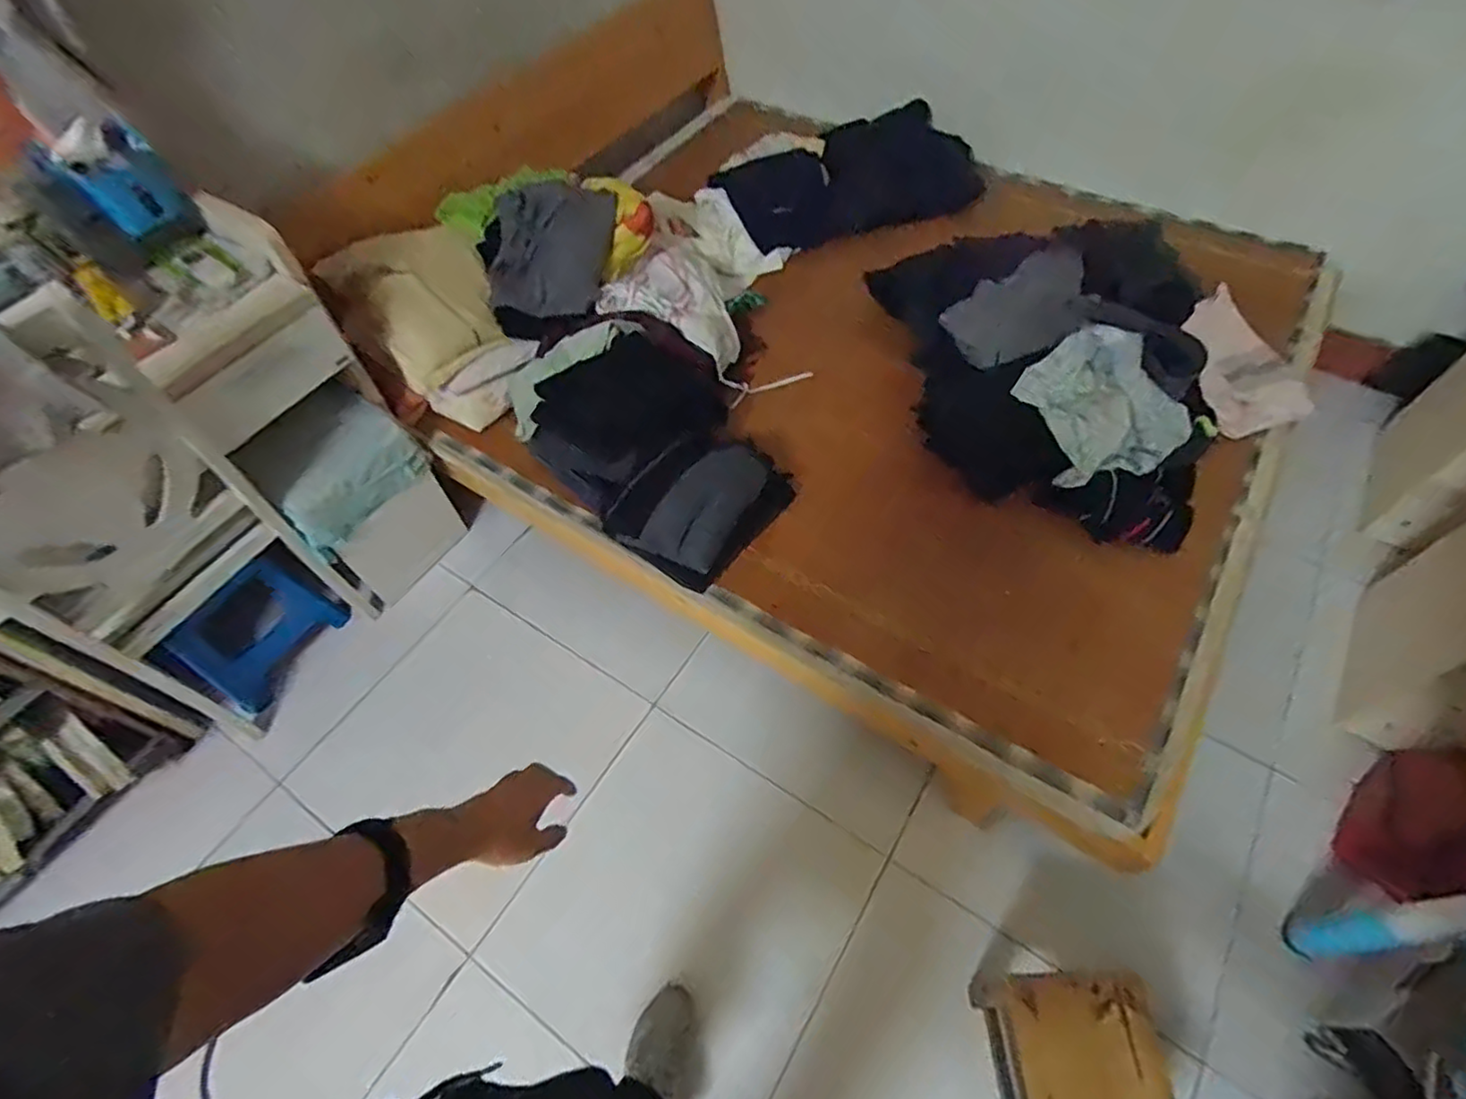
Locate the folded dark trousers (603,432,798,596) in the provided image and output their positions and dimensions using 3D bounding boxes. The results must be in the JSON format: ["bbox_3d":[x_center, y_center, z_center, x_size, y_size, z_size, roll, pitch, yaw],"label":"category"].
[{"bbox_3d":[-0.063,-0.097,1.416,0.245,0.137,0.341,34,64,22],"label":"folded dark trousers"}]

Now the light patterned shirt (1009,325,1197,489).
[{"bbox_3d":[0.784,-0.305,1.411,0.281,0.196,0.268,-1,56,1],"label":"light patterned shirt"}]

